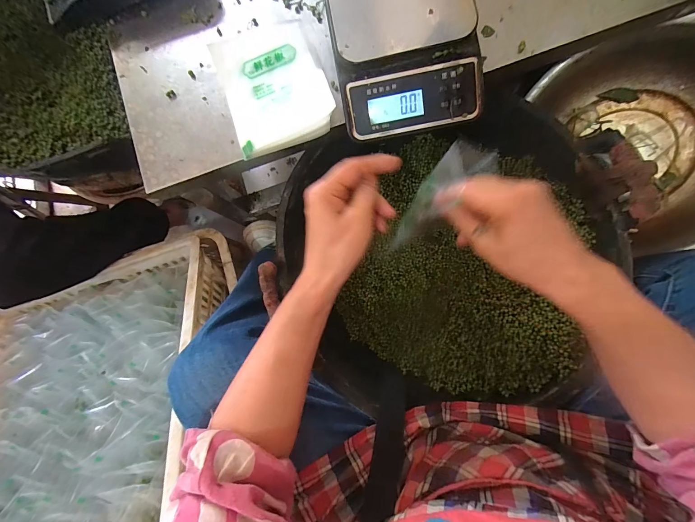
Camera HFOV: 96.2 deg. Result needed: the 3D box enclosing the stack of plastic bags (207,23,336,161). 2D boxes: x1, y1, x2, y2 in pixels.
[{"bbox_3d":[-0.083,-0.200,0.364,0.113,0.028,0.139,-17,84,3],"label":"stack of plastic bags"}]

